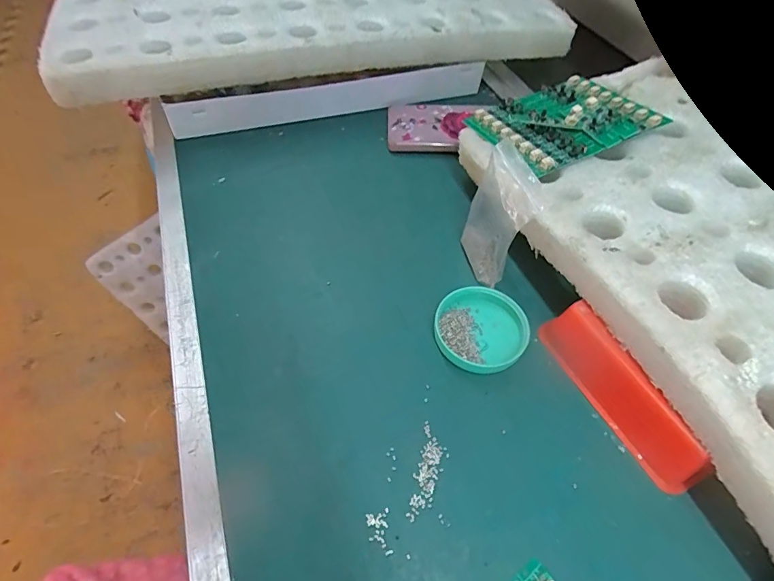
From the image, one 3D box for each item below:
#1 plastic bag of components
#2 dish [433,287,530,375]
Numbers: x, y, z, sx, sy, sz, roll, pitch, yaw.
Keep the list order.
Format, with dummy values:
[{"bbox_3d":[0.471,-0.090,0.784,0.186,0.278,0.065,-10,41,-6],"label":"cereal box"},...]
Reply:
[{"bbox_3d":[0.082,-0.052,0.325,0.026,0.088,0.058,-14,55,-12],"label":"plastic bag of components"},{"bbox_3d":[0.067,0.027,0.314,0.066,0.014,0.062,-29,59,-21],"label":"dish"}]

